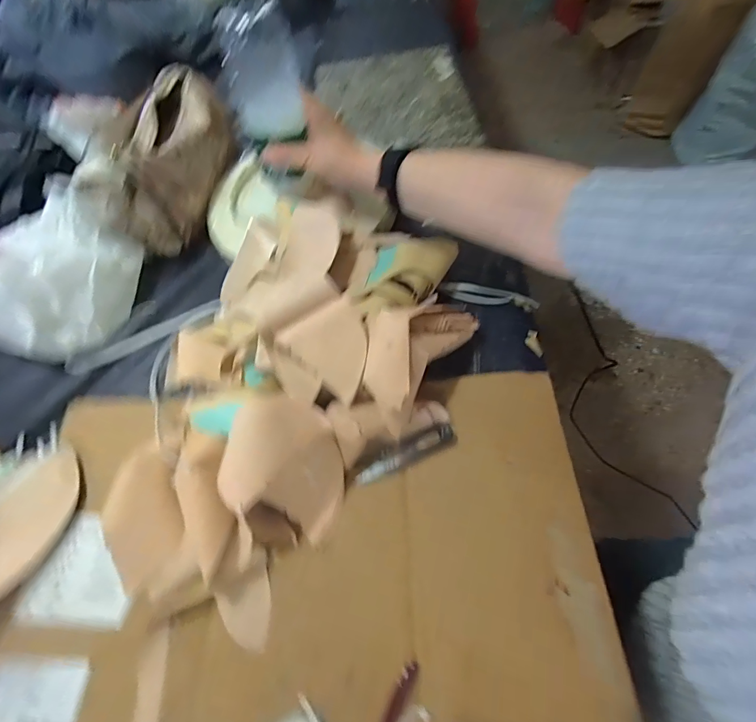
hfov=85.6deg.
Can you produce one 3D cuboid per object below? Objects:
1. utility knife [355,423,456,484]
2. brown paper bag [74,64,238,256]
[{"bbox_3d":[0.024,0.083,0.367,0.093,0.021,0.024,-24,58,-8],"label":"utility knife"},{"bbox_3d":[-0.270,-0.255,0.533,0.086,0.120,0.236,8,59,12],"label":"brown paper bag"}]

